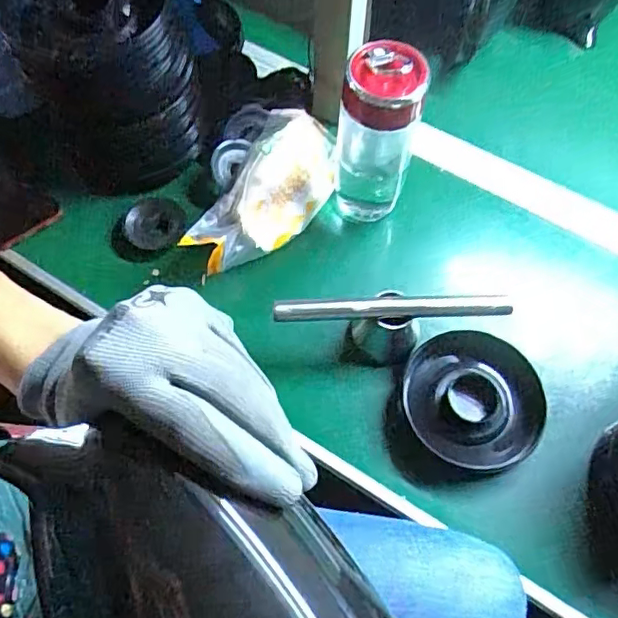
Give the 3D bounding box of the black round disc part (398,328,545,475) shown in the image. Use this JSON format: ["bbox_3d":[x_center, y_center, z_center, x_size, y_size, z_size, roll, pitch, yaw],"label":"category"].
[{"bbox_3d":[0.145,0.080,0.515,0.116,0.025,0.113,0,64,-1],"label":"black round disc part"}]

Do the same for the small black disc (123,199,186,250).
[{"bbox_3d":[-0.153,-0.084,0.587,0.061,0.048,0.009,-2,24,4],"label":"small black disc"}]

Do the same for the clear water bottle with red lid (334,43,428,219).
[{"bbox_3d":[0.061,-0.155,0.546,0.068,0.172,0.064,5,64,2],"label":"clear water bottle with red lid"}]

